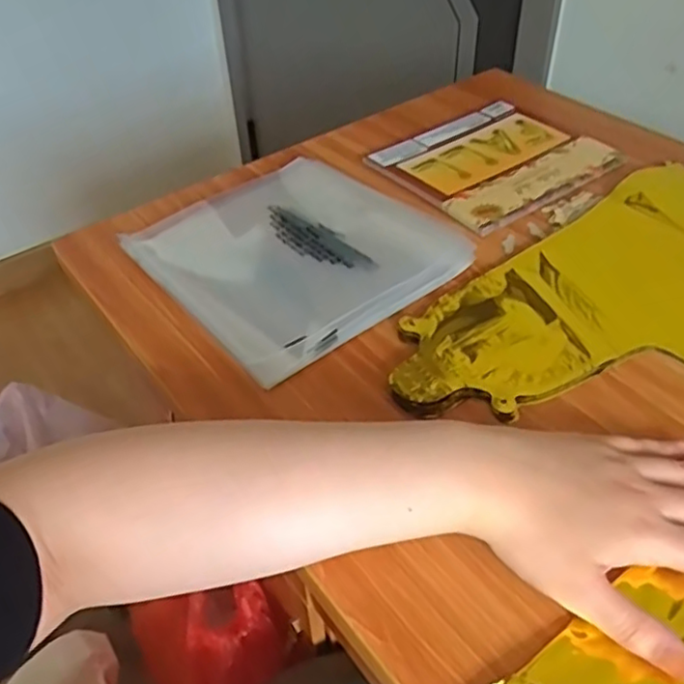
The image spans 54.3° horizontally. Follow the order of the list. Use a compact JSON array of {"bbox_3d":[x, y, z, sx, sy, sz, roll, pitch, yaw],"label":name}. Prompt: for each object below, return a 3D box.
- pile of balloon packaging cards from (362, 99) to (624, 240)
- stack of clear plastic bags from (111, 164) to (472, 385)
[{"bbox_3d":[0.142,-0.173,0.636,0.184,0.006,0.163,-27,49,-22],"label":"pile of balloon packaging cards"},{"bbox_3d":[-0.037,-0.077,0.541,0.207,0.011,0.212,-30,50,-25],"label":"stack of clear plastic bags"}]

